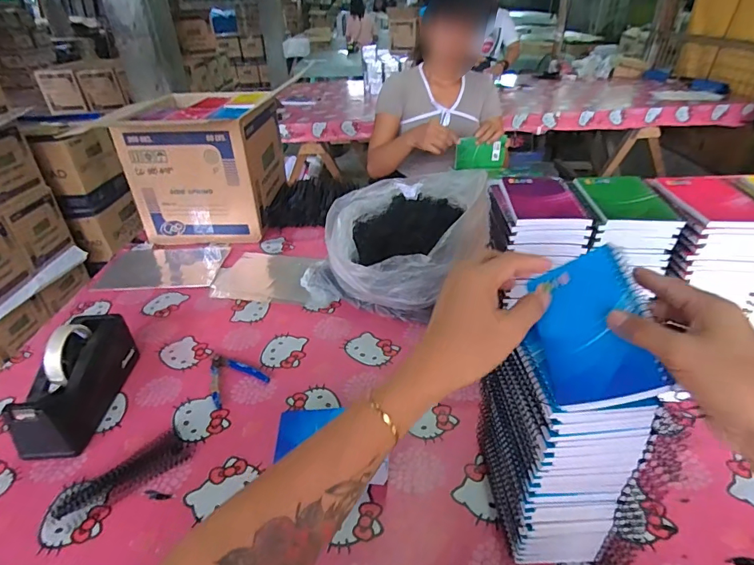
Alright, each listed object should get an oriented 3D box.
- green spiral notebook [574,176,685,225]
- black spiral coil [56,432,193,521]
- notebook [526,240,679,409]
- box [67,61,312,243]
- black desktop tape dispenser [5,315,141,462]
[{"bbox_3d":[0.291,-0.100,0.522,0.086,0.015,0.119,2,33,7],"label":"green spiral notebook"},{"bbox_3d":[-0.309,0.238,0.541,0.150,0.012,0.054,-29,41,-35],"label":"black spiral coil"},{"bbox_3d":[0.173,0.035,0.357,0.084,0.011,0.130,-30,42,31],"label":"notebook"},{"bbox_3d":[-0.417,-0.294,1.107,0.326,0.284,0.317,2,33,8],"label":"box"},{"bbox_3d":[-0.418,0.130,0.613,0.069,0.119,0.198,-3,33,-1],"label":"black desktop tape dispenser"}]

